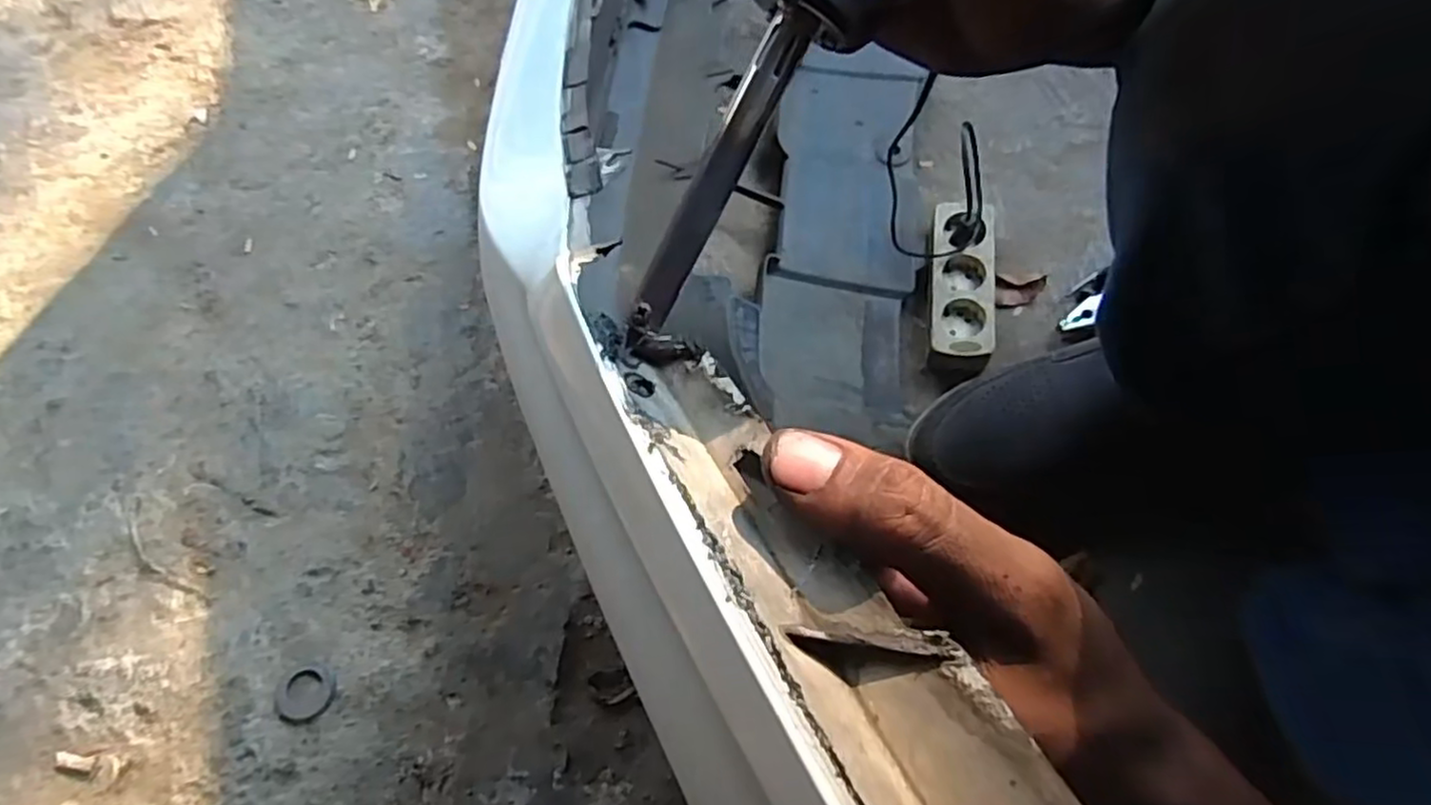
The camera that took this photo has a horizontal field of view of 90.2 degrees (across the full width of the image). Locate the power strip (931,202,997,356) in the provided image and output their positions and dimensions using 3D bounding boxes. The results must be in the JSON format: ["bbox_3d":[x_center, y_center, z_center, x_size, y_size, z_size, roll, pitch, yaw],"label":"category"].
[{"bbox_3d":[0.225,-0.110,0.656,0.054,0.036,0.153,6,72,3],"label":"power strip"}]

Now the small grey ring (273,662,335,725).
[{"bbox_3d":[-0.328,0.231,0.569,0.045,0.004,0.043,0,70,0],"label":"small grey ring"}]

